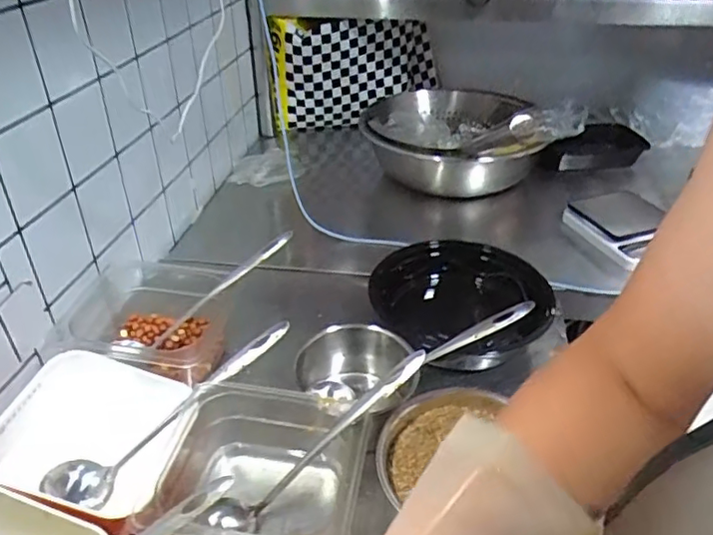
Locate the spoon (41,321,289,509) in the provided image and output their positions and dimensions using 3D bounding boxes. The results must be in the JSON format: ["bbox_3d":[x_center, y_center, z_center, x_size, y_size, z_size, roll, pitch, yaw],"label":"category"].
[{"bbox_3d":[-0.166,0.136,0.559,0.257,0.045,0.050,-36,45,-15],"label":"spoon"}]

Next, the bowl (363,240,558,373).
[{"bbox_3d":[0.140,0.035,0.774,0.202,0.059,0.204,0,34,0],"label":"bowl"}]

